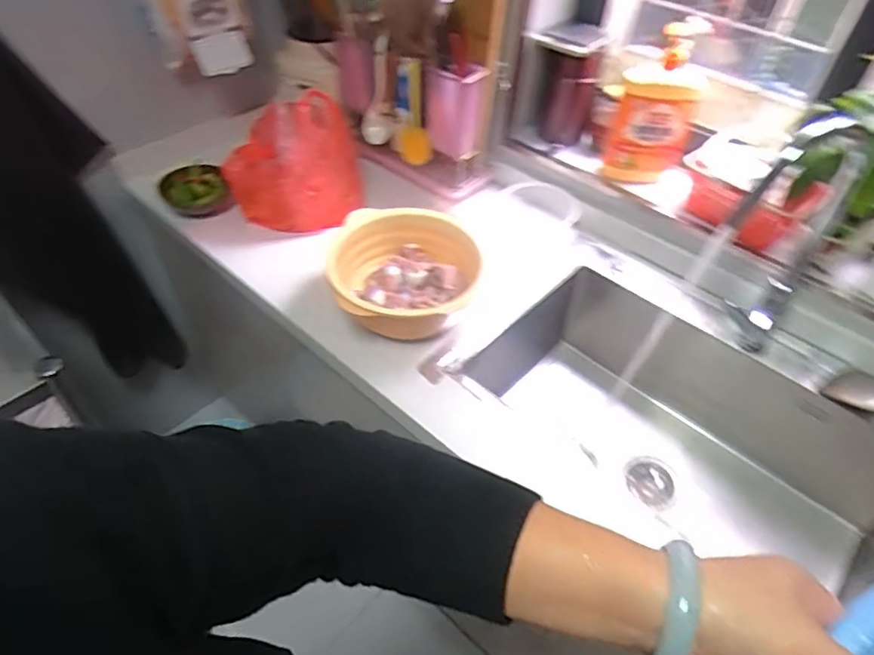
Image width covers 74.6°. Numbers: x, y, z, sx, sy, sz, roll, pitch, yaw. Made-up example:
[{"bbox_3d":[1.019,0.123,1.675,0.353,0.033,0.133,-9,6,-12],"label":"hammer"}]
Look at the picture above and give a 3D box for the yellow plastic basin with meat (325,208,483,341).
[{"bbox_3d":[-0.055,-0.078,0.970,0.258,0.117,0.251,-2,47,-5],"label":"yellow plastic basin with meat"}]

